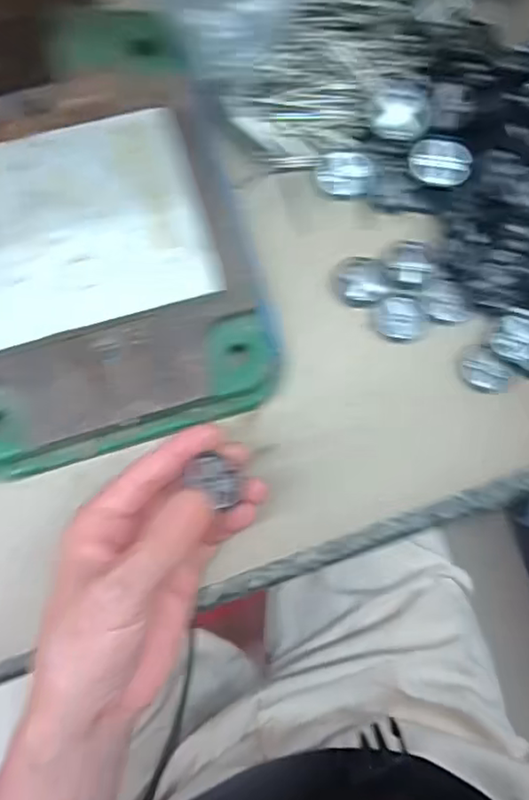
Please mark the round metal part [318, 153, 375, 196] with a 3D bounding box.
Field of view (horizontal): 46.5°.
[{"bbox_3d":[0.046,-0.128,0.347,0.031,0.005,0.022,-1,84,-6],"label":"round metal part"}]

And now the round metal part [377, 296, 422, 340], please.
[{"bbox_3d":[0.075,-0.046,0.344,0.024,0.004,0.024,1,83,-6],"label":"round metal part"}]

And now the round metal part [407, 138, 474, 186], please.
[{"bbox_3d":[0.097,-0.131,0.344,0.033,0.015,0.023,14,82,-4],"label":"round metal part"}]

